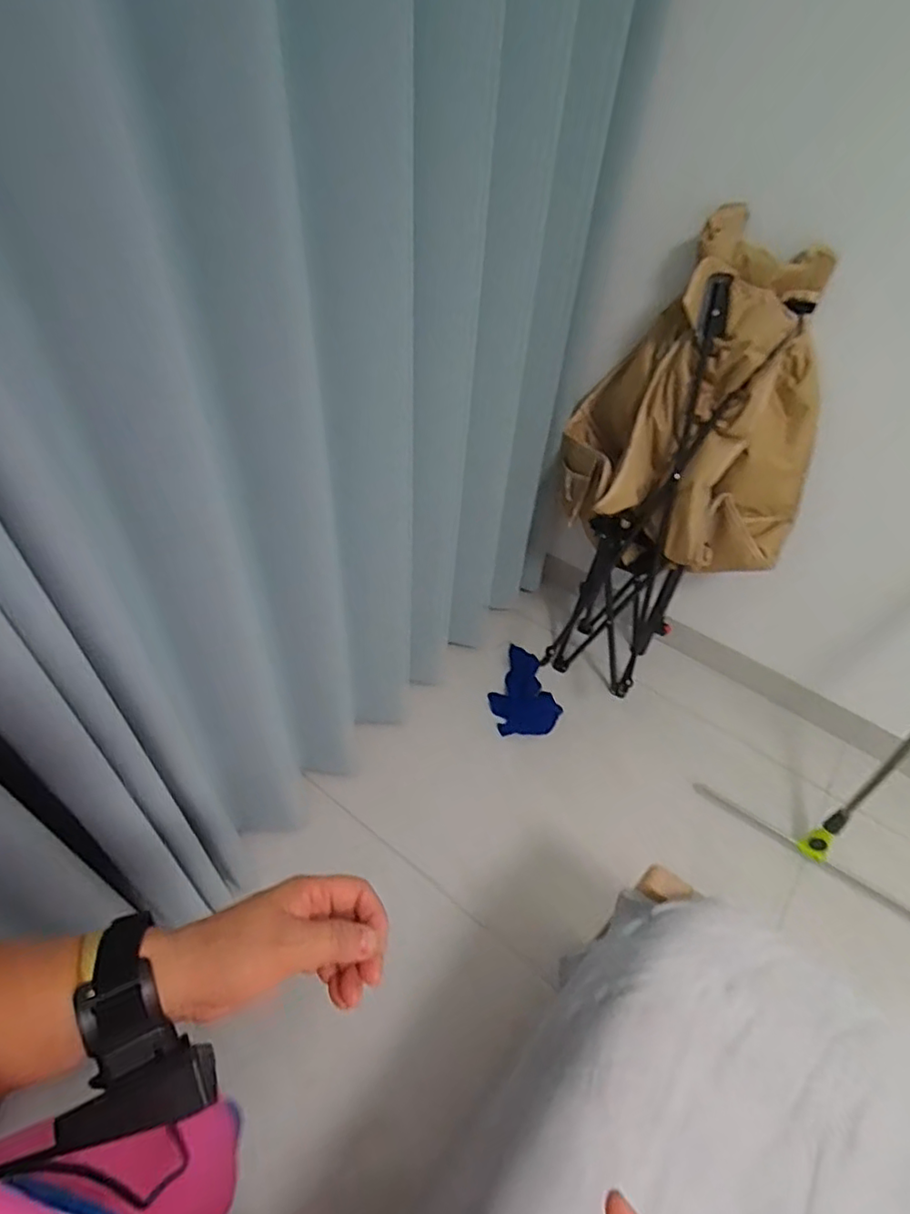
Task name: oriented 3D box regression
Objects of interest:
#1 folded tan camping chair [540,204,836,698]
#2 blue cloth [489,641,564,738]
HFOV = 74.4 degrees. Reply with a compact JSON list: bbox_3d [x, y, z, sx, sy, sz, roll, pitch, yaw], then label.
[{"bbox_3d":[0.458,-0.234,1.305,0.423,0.883,0.463,3,48,-1],"label":"folded tan camping chair"},{"bbox_3d":[0.158,0.209,1.497,0.159,0.033,0.240,-12,50,-14],"label":"blue cloth"}]

